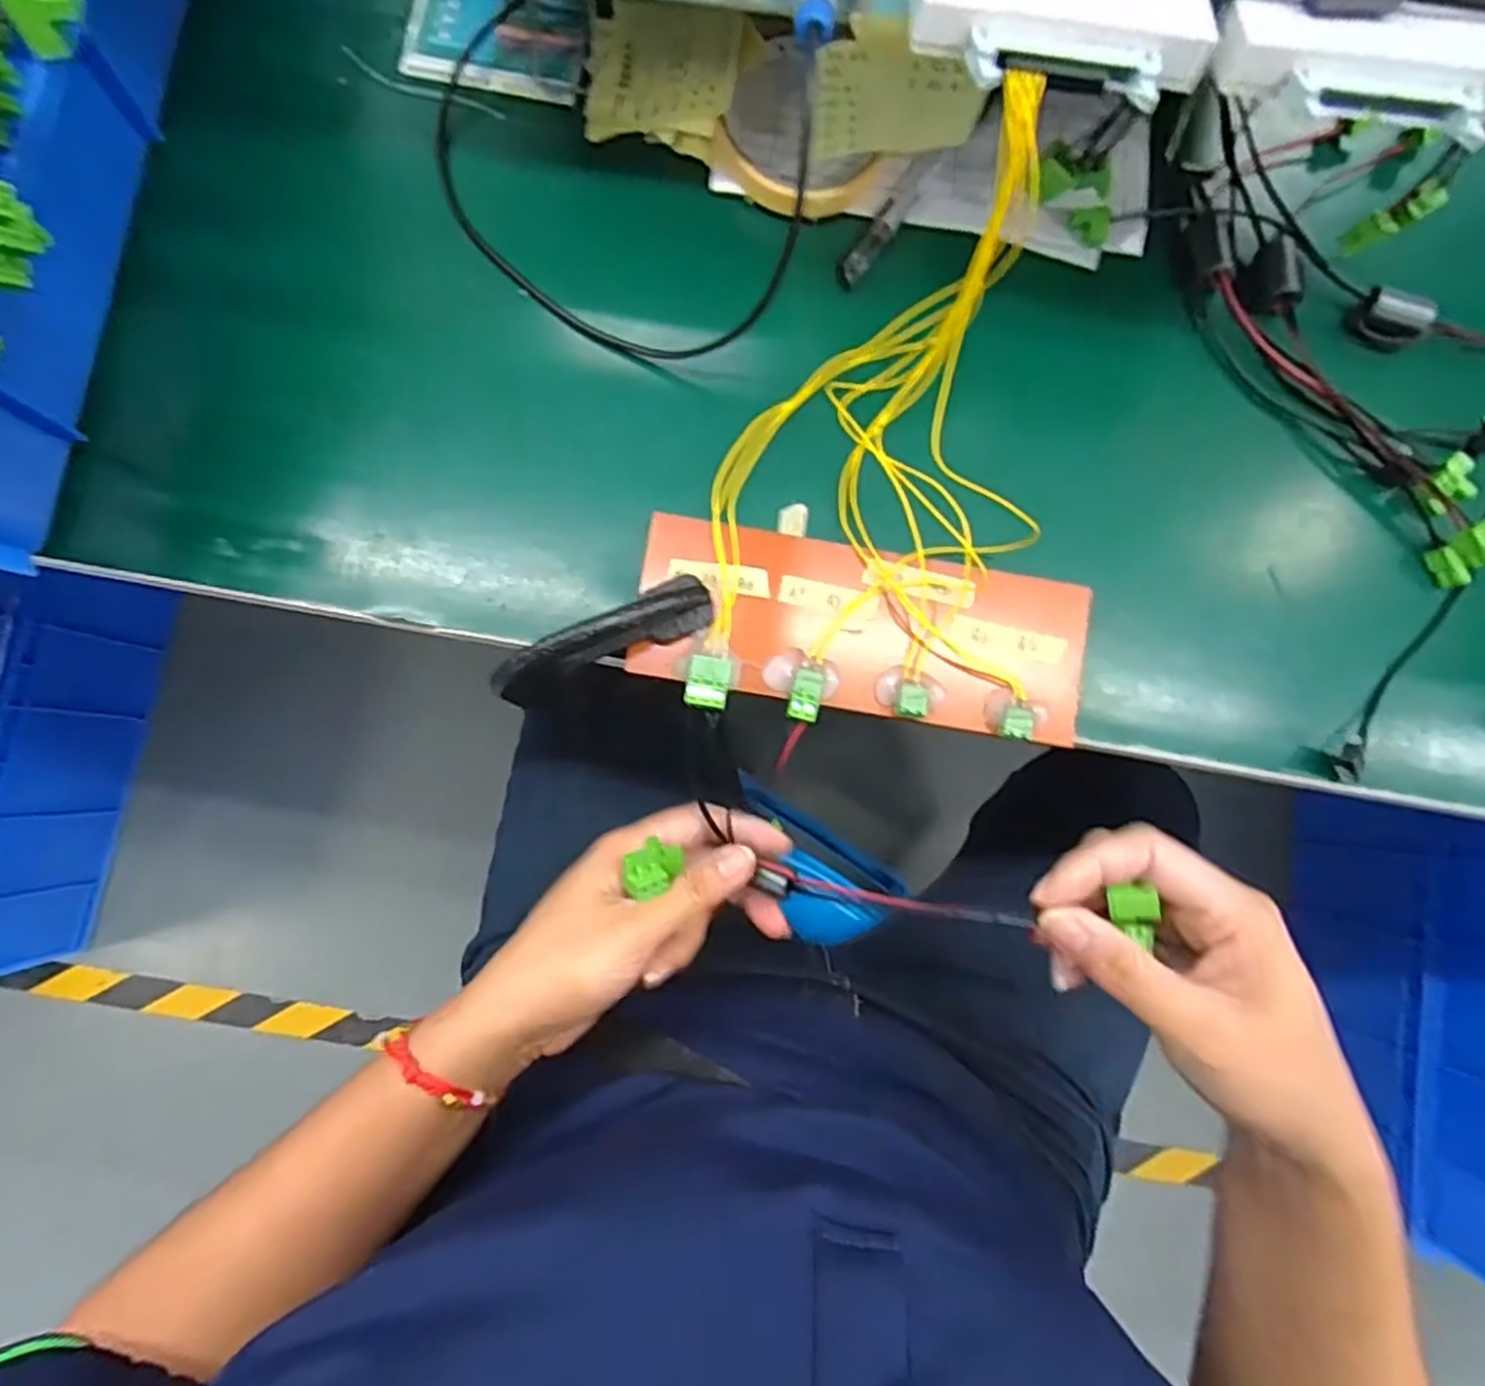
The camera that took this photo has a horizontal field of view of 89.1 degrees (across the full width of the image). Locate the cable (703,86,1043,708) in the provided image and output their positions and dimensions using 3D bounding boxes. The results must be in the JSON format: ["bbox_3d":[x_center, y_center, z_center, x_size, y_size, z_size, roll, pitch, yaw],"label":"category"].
[{"bbox_3d":[0.044,-0.087,0.292,0.138,0.112,0.195,-9,84,-3],"label":"cable"}]

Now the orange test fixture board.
[{"bbox_3d":[0.053,-0.027,0.330,0.193,0.021,0.081,7,83,-1],"label":"orange test fixture board"}]

